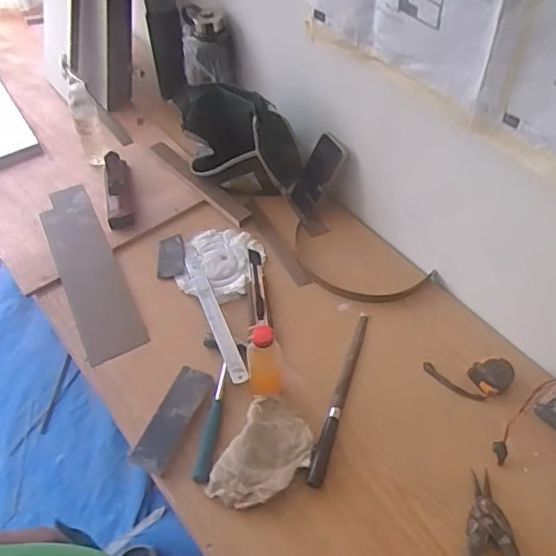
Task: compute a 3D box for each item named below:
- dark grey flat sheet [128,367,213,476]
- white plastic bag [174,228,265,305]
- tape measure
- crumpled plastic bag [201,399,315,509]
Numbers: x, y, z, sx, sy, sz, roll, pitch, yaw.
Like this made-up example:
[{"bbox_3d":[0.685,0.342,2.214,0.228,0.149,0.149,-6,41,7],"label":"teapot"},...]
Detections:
[{"bbox_3d":[-0.165,0.221,0.900,0.059,0.008,0.175,18,55,15],"label":"dark grey flat sheet"},{"bbox_3d":[-0.111,-0.030,1.116,0.140,0.015,0.178,15,54,13],"label":"white plastic bag"},{"bbox_3d":[0.314,0.165,0.928,0.133,0.028,0.063,1,52,2],"label":"tape measure"},{"bbox_3d":[-0.019,0.267,0.857,0.112,0.024,0.170,22,56,18],"label":"crumpled plastic bag"}]

